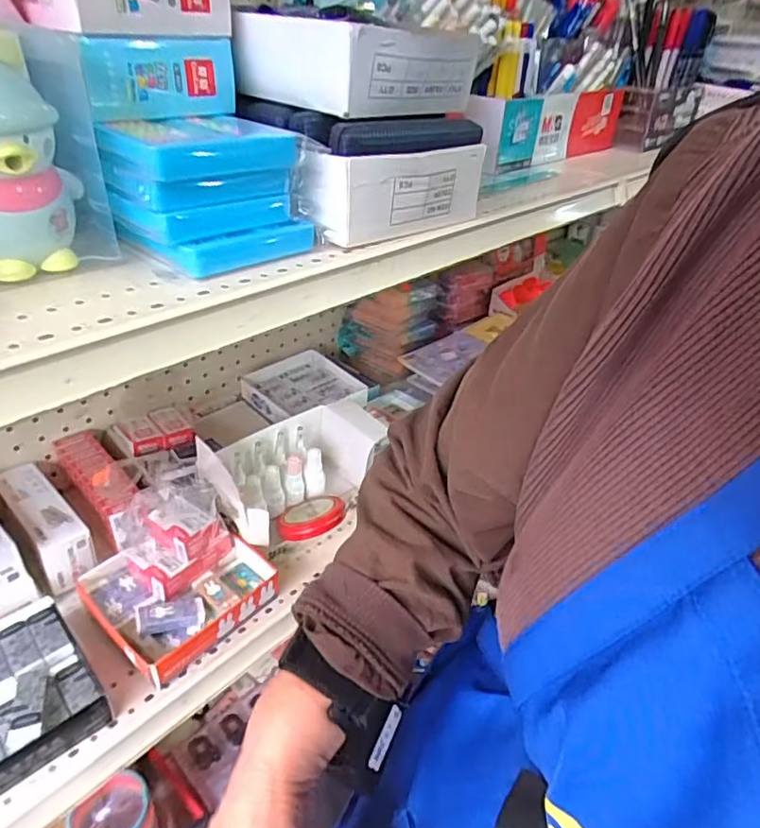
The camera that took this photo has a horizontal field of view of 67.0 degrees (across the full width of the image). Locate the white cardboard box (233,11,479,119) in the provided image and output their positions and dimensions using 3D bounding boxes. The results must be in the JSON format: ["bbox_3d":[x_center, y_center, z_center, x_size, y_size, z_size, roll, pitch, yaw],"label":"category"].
[{"bbox_3d":[-0.017,-0.268,0.439,0.128,0.056,0.143,26,40,29],"label":"white cardboard box"}]

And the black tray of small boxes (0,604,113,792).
[{"bbox_3d":[-0.281,0.216,0.432,0.111,0.033,0.111,-26,44,-36],"label":"black tray of small boxes"}]

